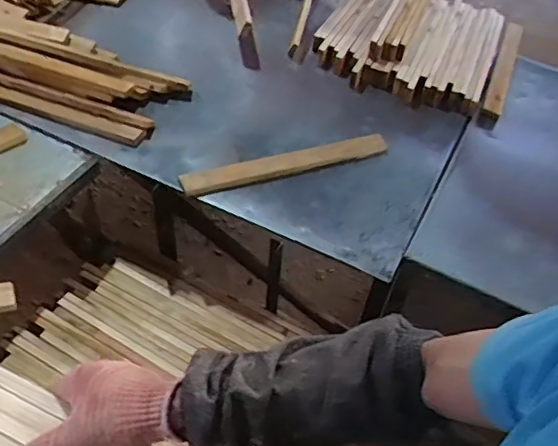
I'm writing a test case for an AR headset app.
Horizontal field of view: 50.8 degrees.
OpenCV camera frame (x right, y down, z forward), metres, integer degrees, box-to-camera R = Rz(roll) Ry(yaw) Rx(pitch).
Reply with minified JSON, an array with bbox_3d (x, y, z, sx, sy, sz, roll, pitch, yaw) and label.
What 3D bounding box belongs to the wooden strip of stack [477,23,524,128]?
[{"bbox_3d":[0.610,-0.422,1.588,0.055,0.051,0.469,20,48,12],"label":"wooden strip of stack"}]

